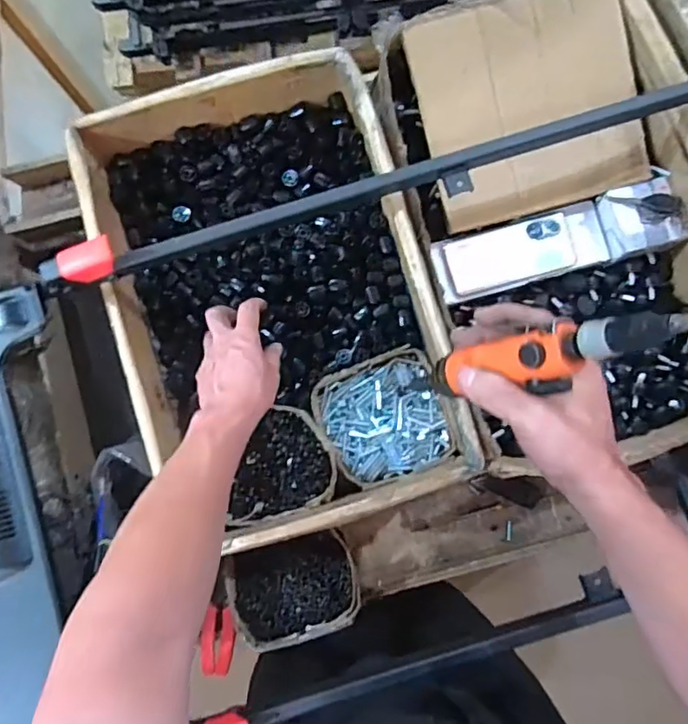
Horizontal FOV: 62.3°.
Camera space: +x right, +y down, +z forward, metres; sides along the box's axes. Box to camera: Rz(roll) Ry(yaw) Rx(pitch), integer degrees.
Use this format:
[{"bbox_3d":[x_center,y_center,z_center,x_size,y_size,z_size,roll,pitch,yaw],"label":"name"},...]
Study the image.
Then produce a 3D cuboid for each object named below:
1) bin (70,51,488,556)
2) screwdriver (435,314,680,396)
[{"bbox_3d":[-0.071,-0.075,0.694,0.365,0.124,0.516,-18,84,0],"label":"bin"},{"bbox_3d":[0.141,0.000,0.417,0.033,0.202,0.043,-4,83,-35],"label":"screwdriver"}]

